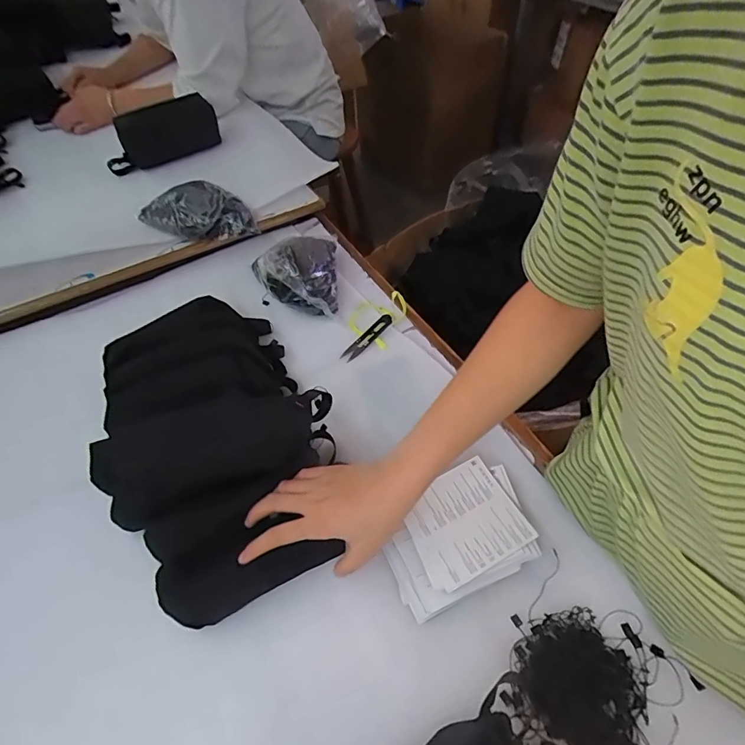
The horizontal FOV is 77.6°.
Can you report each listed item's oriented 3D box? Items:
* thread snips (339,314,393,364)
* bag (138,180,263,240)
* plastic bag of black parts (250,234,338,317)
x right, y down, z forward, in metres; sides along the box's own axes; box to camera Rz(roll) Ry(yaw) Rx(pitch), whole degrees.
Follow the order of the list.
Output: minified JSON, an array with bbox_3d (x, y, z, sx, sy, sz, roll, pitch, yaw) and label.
[{"bbox_3d":[-0.006,-0.051,0.661,0.021,0.005,0.105,31,57,25],"label":"thread snips"},{"bbox_3d":[-0.293,-0.273,0.772,0.175,0.070,0.114,17,53,16],"label":"bag"},{"bbox_3d":[-0.115,-0.163,0.706,0.118,0.088,0.157,-2,50,0],"label":"plastic bag of black parts"}]

